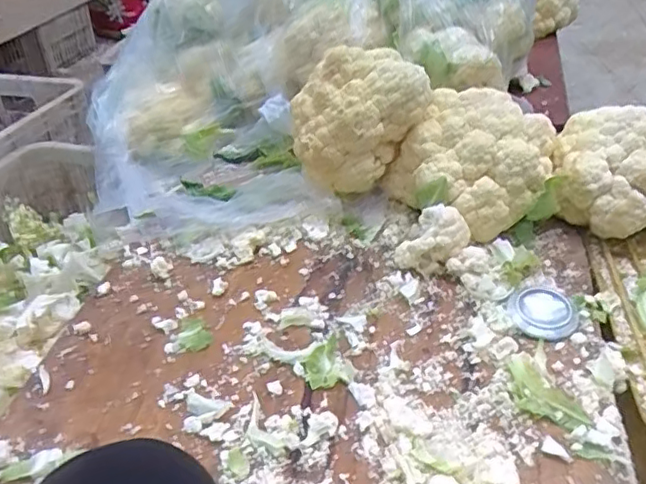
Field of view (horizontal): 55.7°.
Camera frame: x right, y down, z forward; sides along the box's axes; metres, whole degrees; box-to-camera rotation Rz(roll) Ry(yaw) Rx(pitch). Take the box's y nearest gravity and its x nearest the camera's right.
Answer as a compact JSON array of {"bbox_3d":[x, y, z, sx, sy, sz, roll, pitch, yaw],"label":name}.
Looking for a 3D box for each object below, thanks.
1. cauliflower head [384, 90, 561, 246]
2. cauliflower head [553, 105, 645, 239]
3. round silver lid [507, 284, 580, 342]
[{"bbox_3d":[0.175,-0.090,0.697,0.171,0.126,0.155,-26,42,-28],"label":"cauliflower head"},{"bbox_3d":[0.344,-0.073,0.680,0.168,0.120,0.136,7,37,13],"label":"cauliflower head"},{"bbox_3d":[0.207,0.062,0.574,0.061,0.005,0.074,9,38,15],"label":"round silver lid"}]

